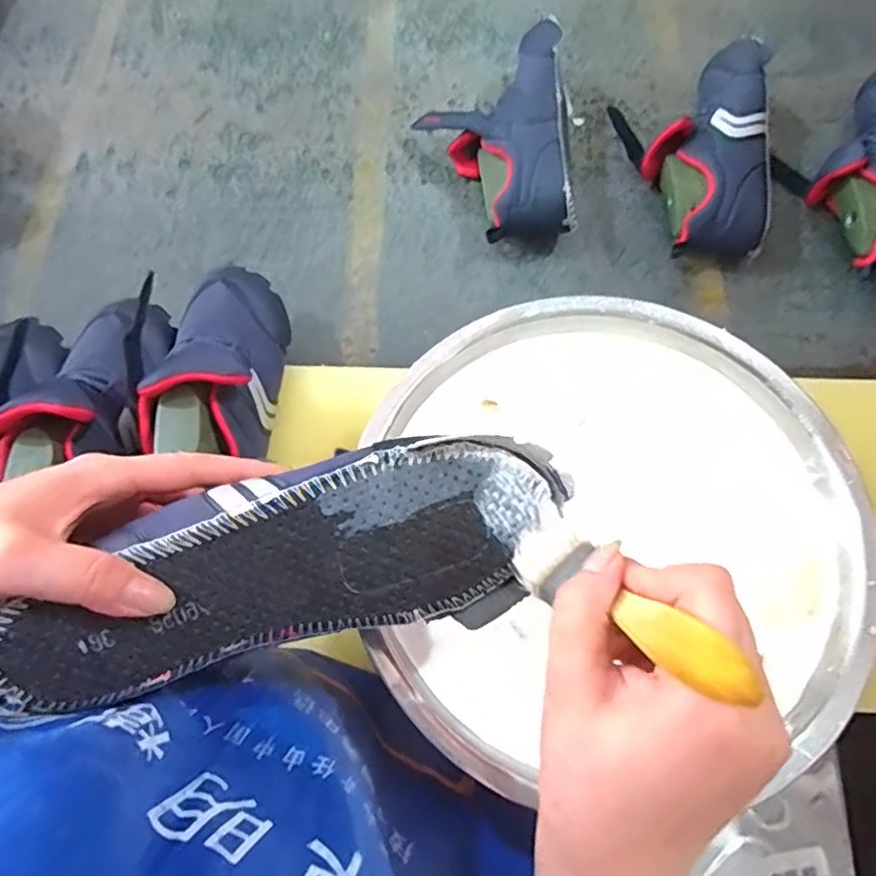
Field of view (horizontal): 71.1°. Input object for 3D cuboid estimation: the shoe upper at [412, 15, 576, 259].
[{"bbox_3d":[0.060,-0.319,0.650,0.157,0.086,0.246,3,69,2],"label":"shoe upper"}]

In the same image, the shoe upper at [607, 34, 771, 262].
[{"bbox_3d":[0.282,-0.301,0.645,0.125,0.082,0.251,-5,69,-1],"label":"shoe upper"}]

